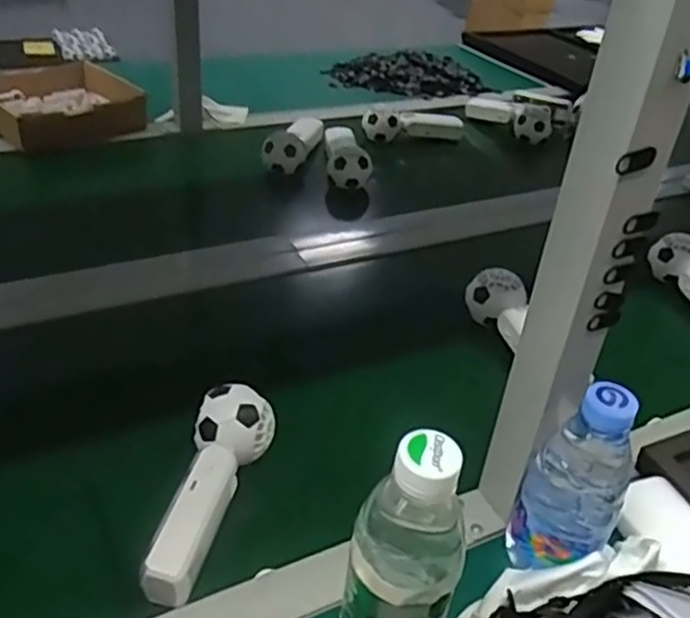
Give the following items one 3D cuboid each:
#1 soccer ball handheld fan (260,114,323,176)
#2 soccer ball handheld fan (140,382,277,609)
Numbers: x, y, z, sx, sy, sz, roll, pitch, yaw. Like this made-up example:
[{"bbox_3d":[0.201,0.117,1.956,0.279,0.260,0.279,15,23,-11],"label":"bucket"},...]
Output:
[{"bbox_3d":[-0.071,-0.251,1.074,0.058,0.061,0.181,14,37,11],"label":"soccer ball handheld fan"},{"bbox_3d":[-0.093,0.131,0.504,0.056,0.063,0.157,8,36,2],"label":"soccer ball handheld fan"}]

